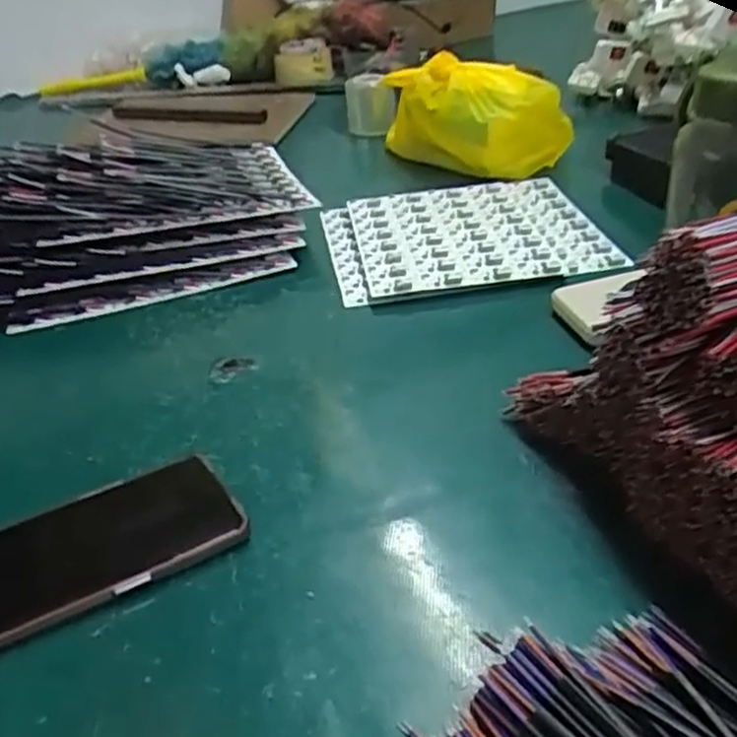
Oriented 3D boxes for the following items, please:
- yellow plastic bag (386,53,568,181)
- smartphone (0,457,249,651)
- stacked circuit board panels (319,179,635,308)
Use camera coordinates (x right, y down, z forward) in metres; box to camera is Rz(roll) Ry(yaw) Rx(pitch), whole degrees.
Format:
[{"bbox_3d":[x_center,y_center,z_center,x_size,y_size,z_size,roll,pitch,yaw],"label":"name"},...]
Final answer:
[{"bbox_3d":[0.108,-0.272,0.803,0.100,0.103,0.195,-24,37,-27],"label":"yellow plastic bag"},{"bbox_3d":[-0.152,0.095,0.384,0.163,0.016,0.083,-22,37,-24],"label":"smartphone"},{"bbox_3d":[0.086,-0.116,0.676,0.238,0.029,0.183,-6,33,-2],"label":"stacked circuit board panels"}]

